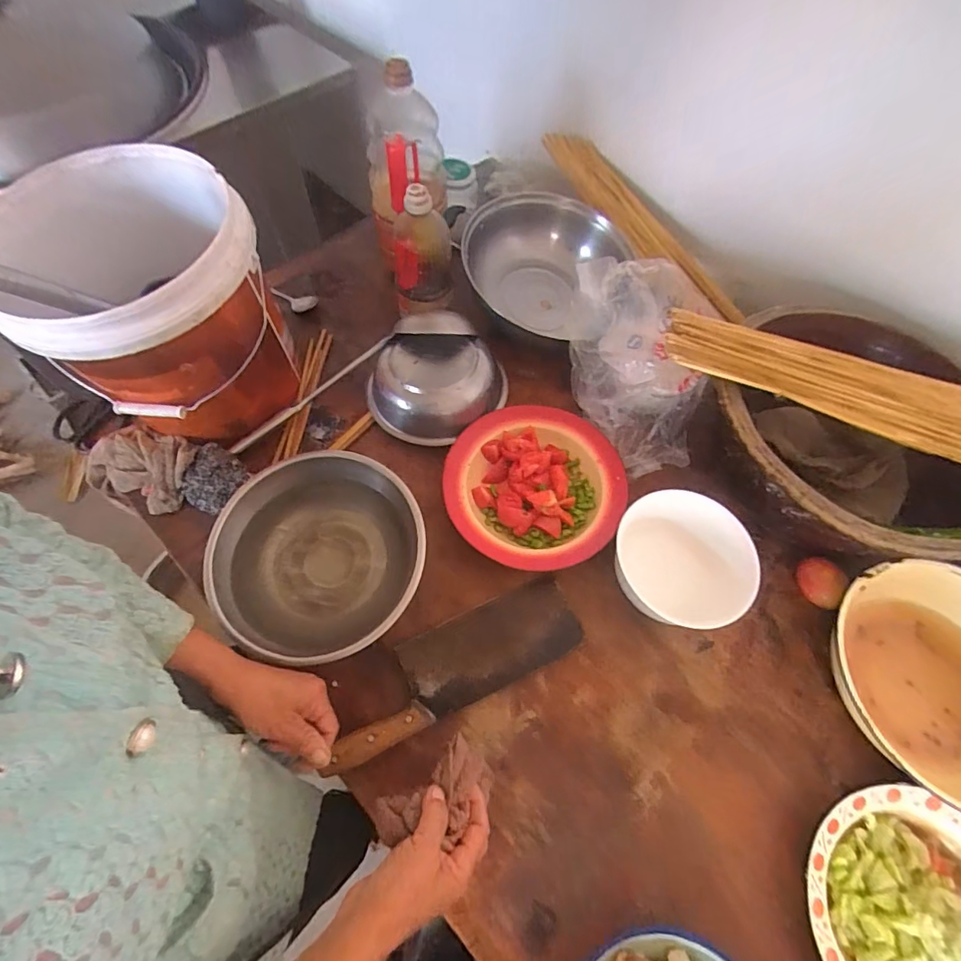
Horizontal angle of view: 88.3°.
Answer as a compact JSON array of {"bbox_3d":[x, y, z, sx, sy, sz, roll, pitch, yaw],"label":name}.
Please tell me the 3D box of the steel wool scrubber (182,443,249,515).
[{"bbox_3d":[-0.327,0.000,0.609,0.063,0.033,0.072,28,66,12],"label":"steel wool scrubber"}]

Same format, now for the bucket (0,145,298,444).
[{"bbox_3d":[-0.361,-0.194,0.564,0.230,0.217,0.240,1,63,-2],"label":"bucket"}]

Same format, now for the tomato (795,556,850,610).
[{"bbox_3d":[0.389,0.117,0.566,0.045,0.038,0.058,-18,65,-11],"label":"tomato"}]

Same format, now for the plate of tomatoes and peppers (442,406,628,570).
[{"bbox_3d":[0.069,0.006,0.614,0.207,0.039,0.209,1,63,-2],"label":"plate of tomatoes and peppers"}]

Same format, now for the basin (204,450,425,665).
[{"bbox_3d":[-0.184,0.085,0.564,0.216,0.075,0.225,1,63,-2],"label":"basin"}]

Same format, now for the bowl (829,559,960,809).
[{"bbox_3d":[0.477,0.209,0.511,0.196,0.085,0.241,-5,63,-4],"label":"bowl"}]

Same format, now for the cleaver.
[{"bbox_3d":[-0.028,0.209,0.551,0.294,0.018,0.100,-30,68,-15],"label":"cleaver"}]

